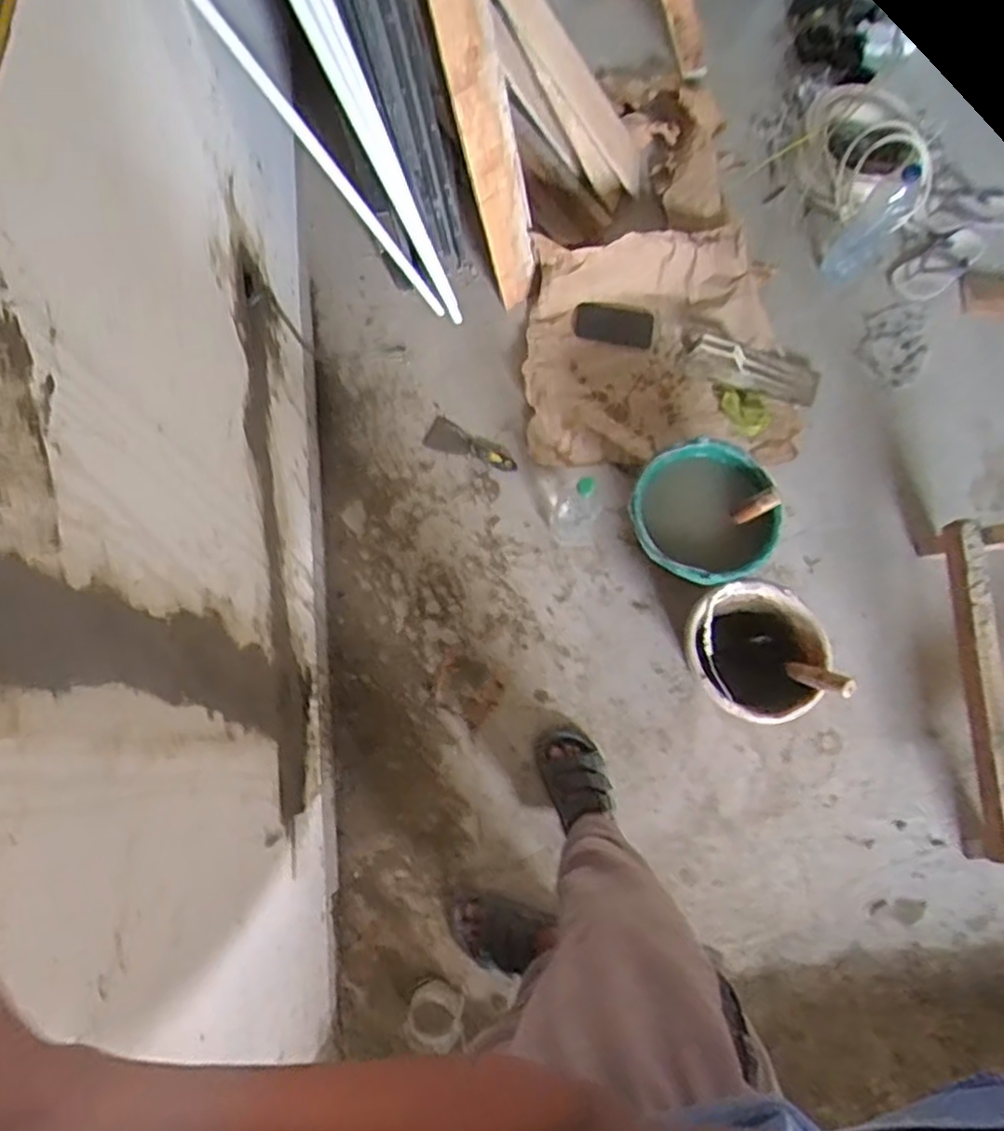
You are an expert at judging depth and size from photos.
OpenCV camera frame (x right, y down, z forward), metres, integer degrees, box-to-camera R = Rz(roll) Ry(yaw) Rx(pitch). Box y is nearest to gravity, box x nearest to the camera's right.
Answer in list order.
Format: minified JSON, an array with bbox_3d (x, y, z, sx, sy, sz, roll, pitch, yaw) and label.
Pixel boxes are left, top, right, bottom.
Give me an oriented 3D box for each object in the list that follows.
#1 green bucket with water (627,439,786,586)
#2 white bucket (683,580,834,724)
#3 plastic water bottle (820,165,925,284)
[{"bbox_3d":[0.371,-0.088,1.428,0.242,0.186,0.259,0,76,-1],"label":"green bucket with water"},{"bbox_3d":[0.454,0.167,1.363,0.234,0.200,0.252,-24,78,-7],"label":"white bucket"},{"bbox_3d":[0.770,-0.710,1.495,0.088,0.284,0.092,39,78,8],"label":"plastic water bottle"}]

